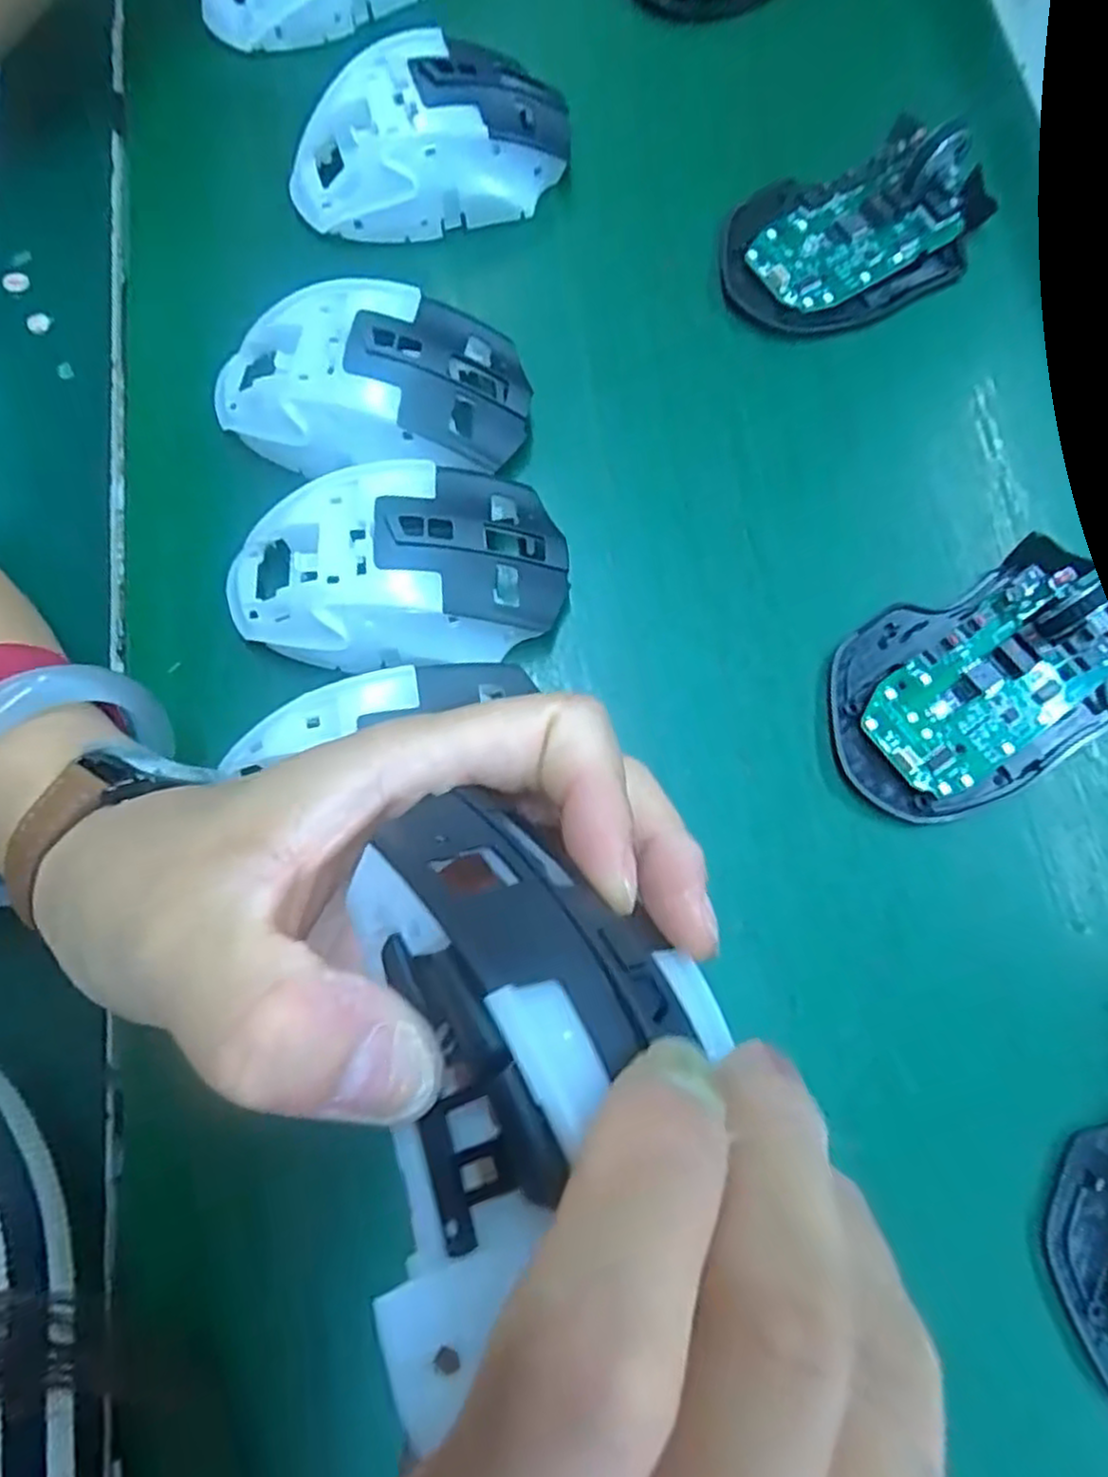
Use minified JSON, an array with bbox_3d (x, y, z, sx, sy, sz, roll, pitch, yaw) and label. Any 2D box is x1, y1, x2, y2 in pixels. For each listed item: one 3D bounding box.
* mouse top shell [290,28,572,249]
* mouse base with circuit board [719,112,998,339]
[{"bbox_3d":[-0.051,-0.242,0.297,0.111,0.034,0.058,-13,76,-4],"label":"mouse top shell"},{"bbox_3d":[0.123,-0.208,0.298,0.112,0.030,0.069,-24,77,-6],"label":"mouse base with circuit board"}]

